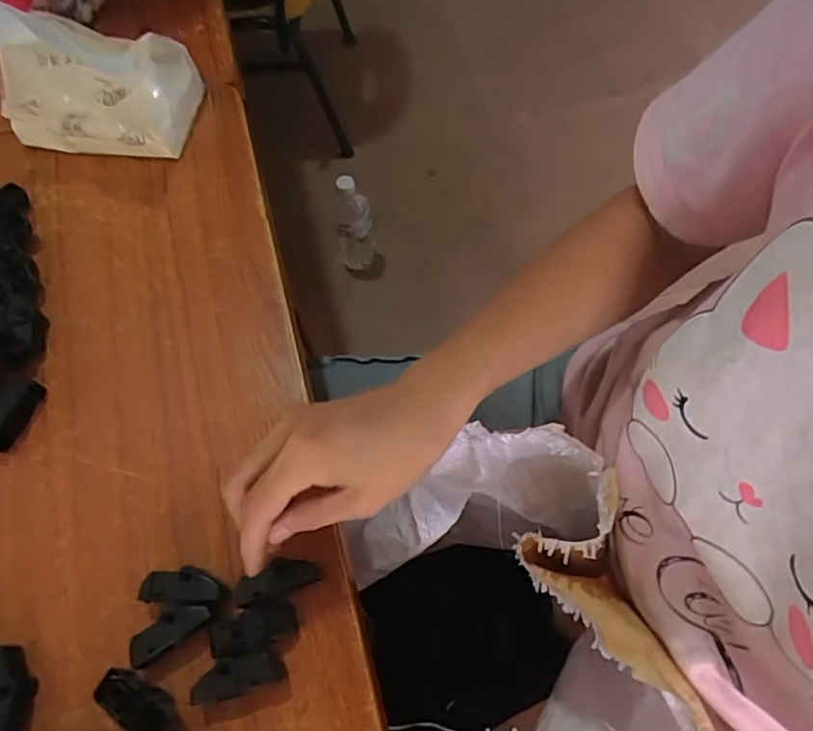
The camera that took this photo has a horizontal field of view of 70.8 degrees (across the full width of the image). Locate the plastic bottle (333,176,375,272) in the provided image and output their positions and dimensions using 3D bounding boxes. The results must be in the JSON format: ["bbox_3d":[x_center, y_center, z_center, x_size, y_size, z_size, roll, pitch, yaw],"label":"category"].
[{"bbox_3d":[-0.097,-0.263,1.048,0.070,0.212,0.056,-13,65,-3],"label":"plastic bottle"}]

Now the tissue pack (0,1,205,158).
[{"bbox_3d":[-0.243,-0.227,0.431,0.127,0.114,0.086,7,65,5],"label":"tissue pack"}]

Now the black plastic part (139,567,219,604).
[{"bbox_3d":[-0.124,0.122,0.319,0.043,0.020,0.017,-2,65,1],"label":"black plastic part"}]

